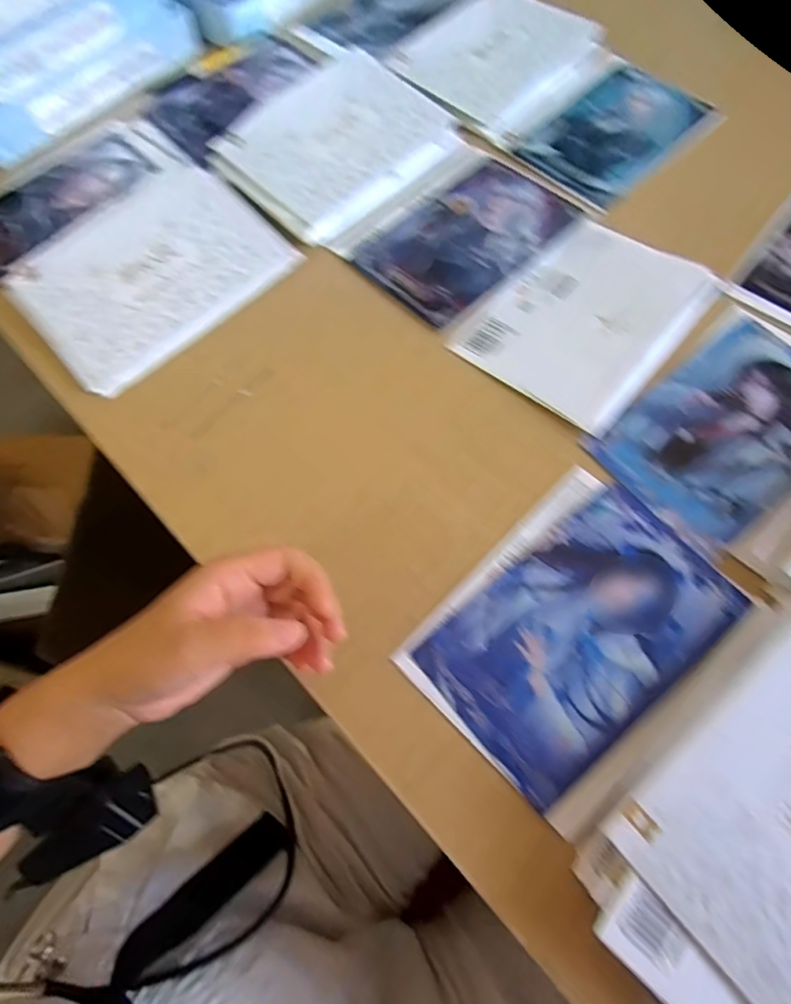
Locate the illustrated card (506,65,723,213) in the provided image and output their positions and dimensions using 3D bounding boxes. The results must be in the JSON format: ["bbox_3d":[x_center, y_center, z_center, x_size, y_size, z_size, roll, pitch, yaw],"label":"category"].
[{"bbox_3d":[0.202,-0.337,0.508,0.181,0.008,0.113,-41,72,-14],"label":"illustrated card"}]

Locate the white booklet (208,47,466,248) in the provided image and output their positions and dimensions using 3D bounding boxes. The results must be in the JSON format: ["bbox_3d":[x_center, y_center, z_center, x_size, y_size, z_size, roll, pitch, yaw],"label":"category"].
[{"bbox_3d":[-0.049,-0.315,0.486,0.141,0.017,0.190,44,75,7],"label":"white booklet"}]

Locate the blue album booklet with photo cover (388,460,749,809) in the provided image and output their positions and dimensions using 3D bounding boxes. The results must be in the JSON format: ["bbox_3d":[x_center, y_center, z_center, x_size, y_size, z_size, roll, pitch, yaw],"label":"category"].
[{"bbox_3d":[0.103,0.072,0.328,0.174,0.005,0.122,-42,70,-15],"label":"blue album booklet with photo cover"}]

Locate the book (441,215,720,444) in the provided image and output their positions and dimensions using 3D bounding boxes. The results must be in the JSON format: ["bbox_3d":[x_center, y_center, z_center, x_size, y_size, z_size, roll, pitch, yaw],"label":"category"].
[{"bbox_3d":[0.143,-0.139,0.416,0.128,0.008,0.170,38,73,16],"label":"book"}]

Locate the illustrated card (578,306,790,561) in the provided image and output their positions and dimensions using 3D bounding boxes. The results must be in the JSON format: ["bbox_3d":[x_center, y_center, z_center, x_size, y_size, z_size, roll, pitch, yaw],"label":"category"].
[{"bbox_3d":[0.225,-0.054,0.373,0.173,0.009,0.109,-39,69,-13],"label":"illustrated card"}]

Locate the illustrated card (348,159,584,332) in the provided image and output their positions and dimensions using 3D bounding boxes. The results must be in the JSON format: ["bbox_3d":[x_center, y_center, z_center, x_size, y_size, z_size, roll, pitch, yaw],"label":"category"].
[{"bbox_3d":[0.058,-0.218,0.459,0.170,0.006,0.109,-41,68,-15],"label":"illustrated card"}]

